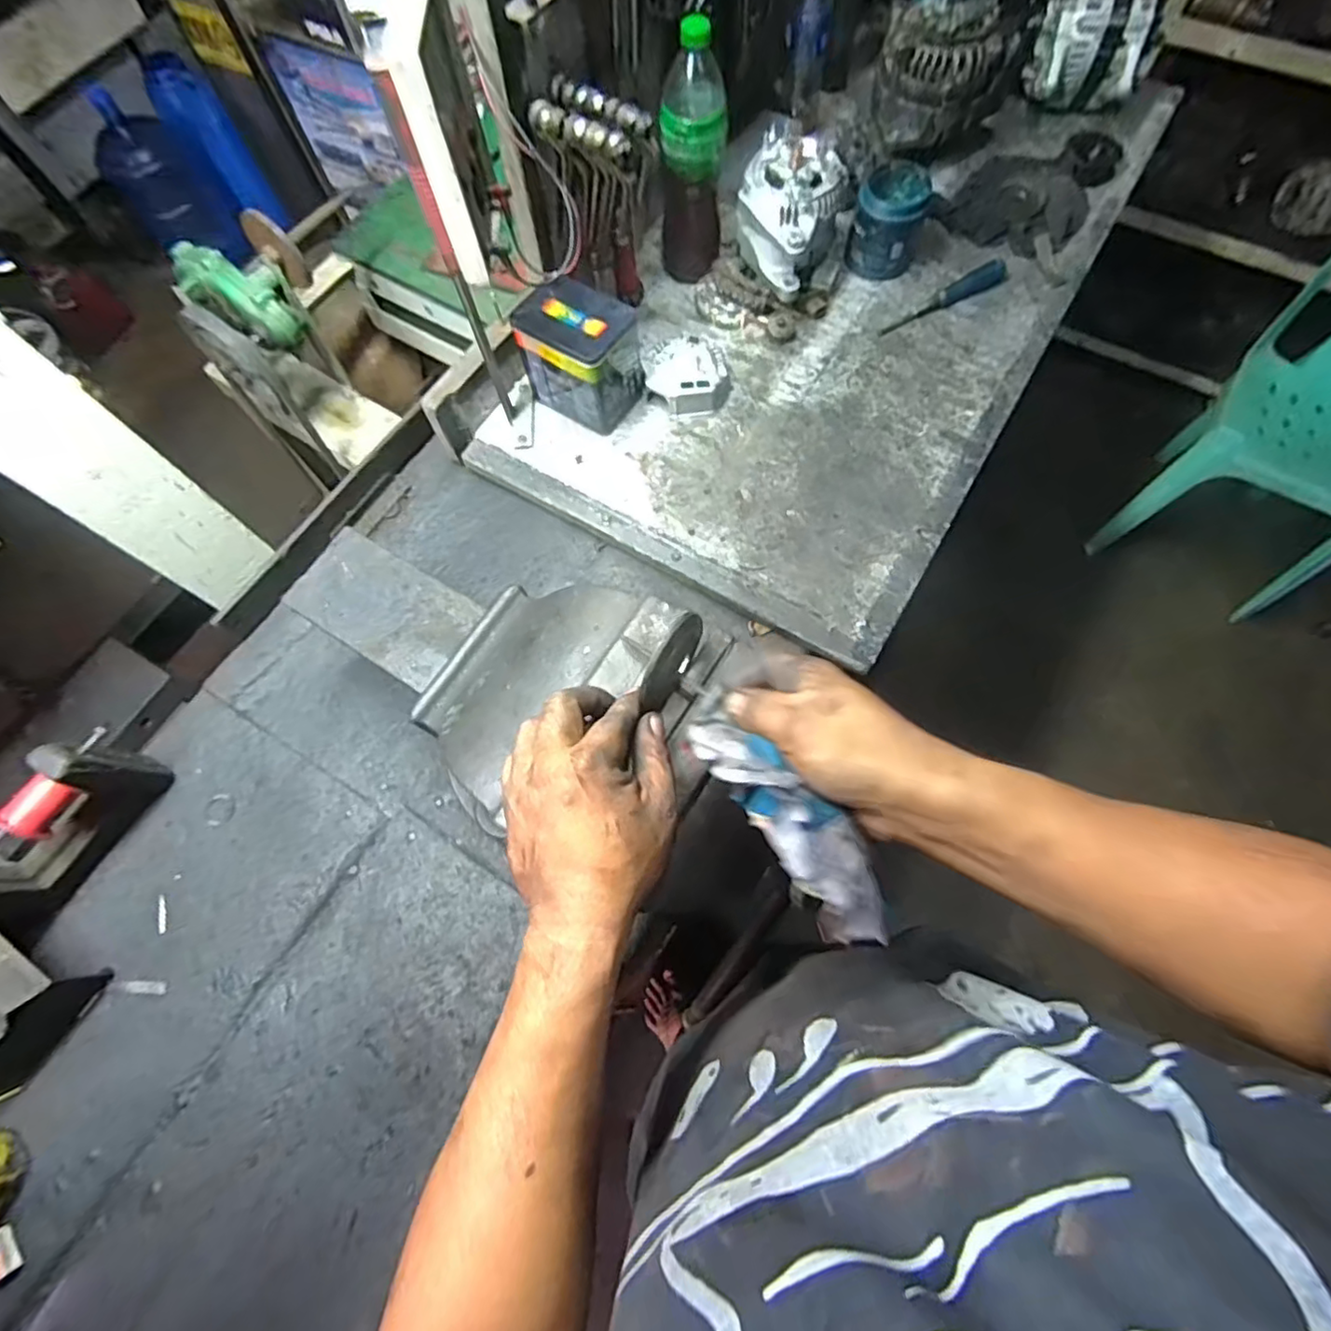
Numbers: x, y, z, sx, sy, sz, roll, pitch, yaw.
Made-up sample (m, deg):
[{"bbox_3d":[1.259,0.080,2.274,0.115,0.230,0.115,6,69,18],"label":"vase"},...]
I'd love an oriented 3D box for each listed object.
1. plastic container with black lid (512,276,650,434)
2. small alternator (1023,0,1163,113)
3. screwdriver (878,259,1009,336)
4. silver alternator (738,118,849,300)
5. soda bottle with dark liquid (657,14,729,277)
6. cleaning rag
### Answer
[{"bbox_3d":[-0.102,-0.380,0.784,0.126,0.127,0.100,34,75,13],"label":"plastic container with black lid"},{"bbox_3d":[0.625,-0.925,0.935,0.163,0.146,0.122,19,72,9],"label":"small alternator"},{"bbox_3d":[0.390,-0.507,0.868,0.205,0.023,0.028,-32,72,-9],"label":"screwdriver"},{"bbox_3d":[0.164,-0.591,0.817,0.127,0.107,0.147,-36,73,-11],"label":"silver alternator"},{"bbox_3d":[0.035,-0.609,0.783,0.078,0.263,0.069,0,70,2],"label":"soda bottle with dark liquid"},{"bbox_3d":[0.065,0.082,0.341,0.047,0.060,0.159,-36,76,-10],"label":"cleaning rag"}]

